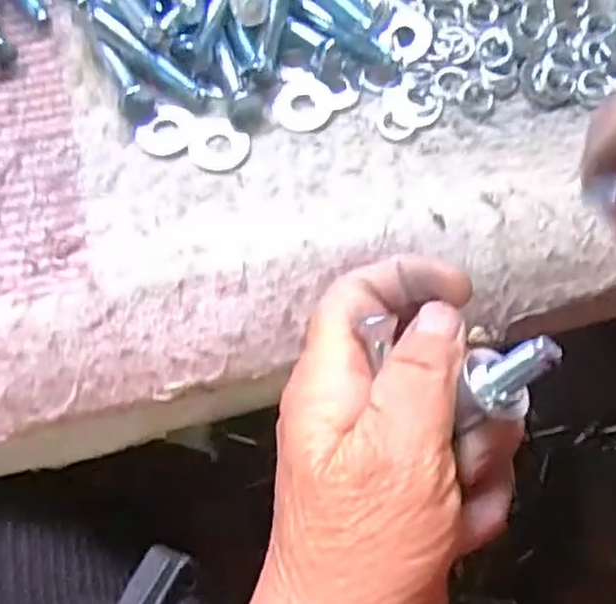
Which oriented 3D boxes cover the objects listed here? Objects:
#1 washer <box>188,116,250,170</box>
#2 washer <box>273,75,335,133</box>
[{"bbox_3d":[-0.032,-0.058,0.252,0.021,0.004,0.022,1,68,-2],"label":"washer"},{"bbox_3d":[-0.001,-0.074,0.260,0.021,0.004,0.023,1,68,-2],"label":"washer"}]

